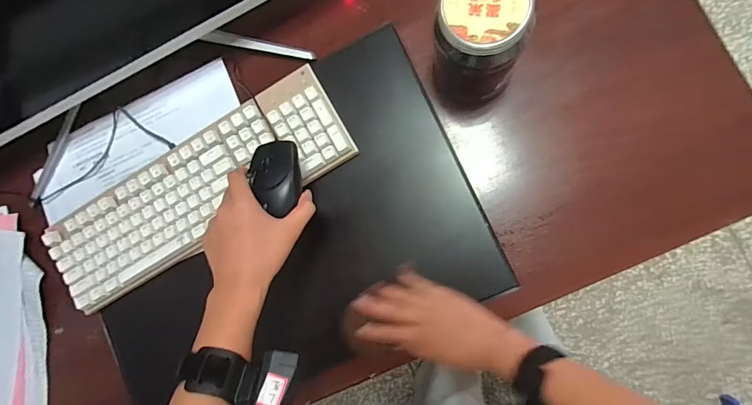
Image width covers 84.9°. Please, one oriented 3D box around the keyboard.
[{"bbox_3d":[-0.233,-0.010,0.544,0.421,0.040,0.132,-32,83,6],"label":"keyboard"}]

